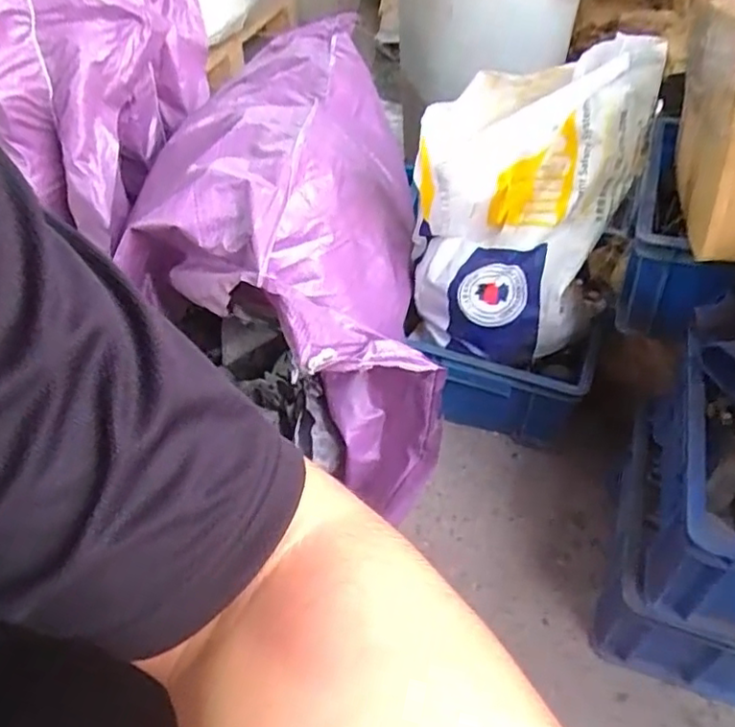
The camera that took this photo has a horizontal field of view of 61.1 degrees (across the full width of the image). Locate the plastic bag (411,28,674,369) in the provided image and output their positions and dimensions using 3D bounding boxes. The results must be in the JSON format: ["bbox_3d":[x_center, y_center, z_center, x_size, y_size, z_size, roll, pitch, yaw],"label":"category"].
[{"bbox_3d":[0.192,-0.181,0.776,0.261,0.341,0.142,2,47,3],"label":"plastic bag"}]

